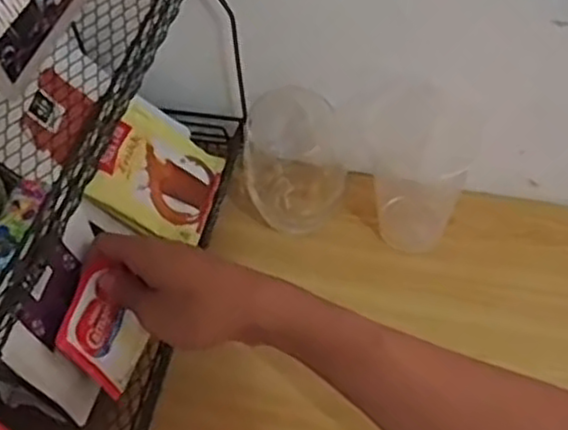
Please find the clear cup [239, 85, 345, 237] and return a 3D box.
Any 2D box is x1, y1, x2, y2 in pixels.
[{"bbox_3d":[0.007,-0.048,0.616,0.085,0.113,0.073,1,56,4],"label":"clear cup"}]

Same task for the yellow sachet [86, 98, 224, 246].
[{"bbox_3d":[-0.101,-0.032,0.605,0.094,0.016,0.096,34,58,-23],"label":"yellow sachet"}]

